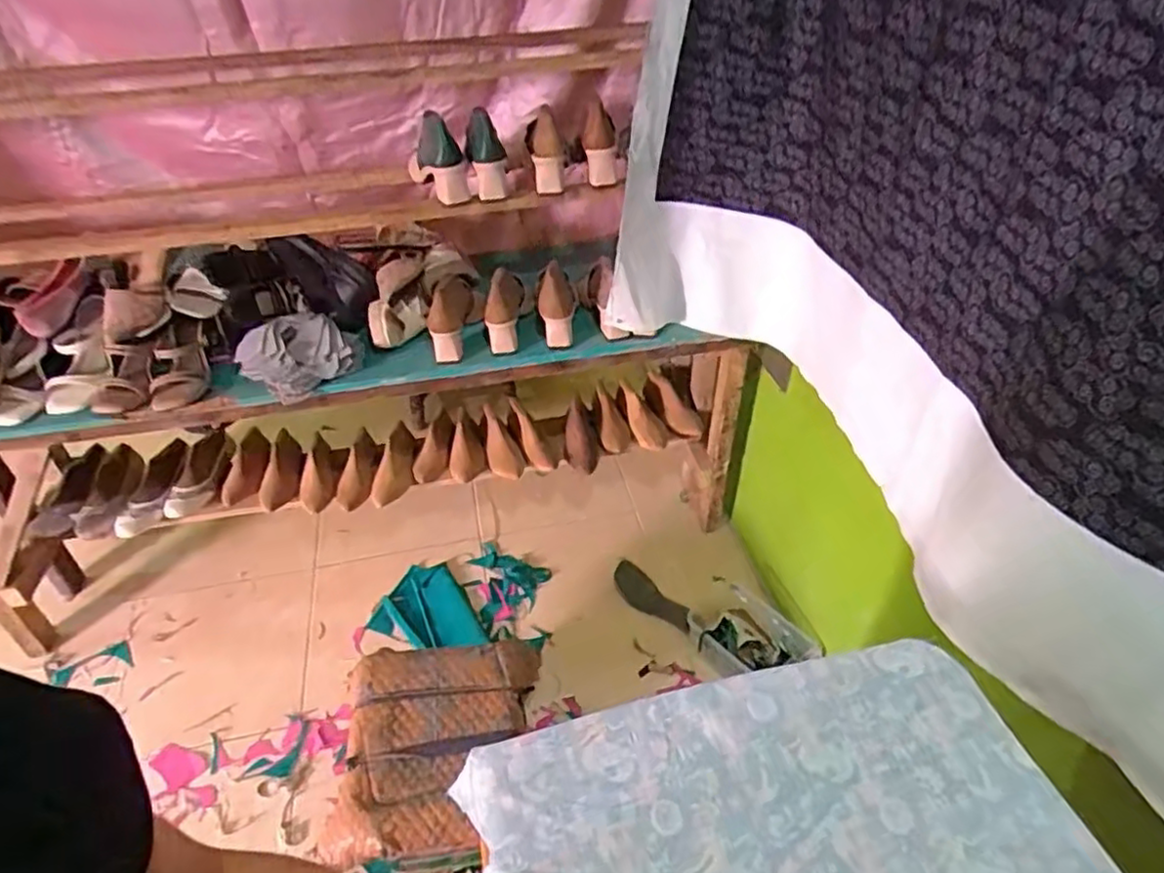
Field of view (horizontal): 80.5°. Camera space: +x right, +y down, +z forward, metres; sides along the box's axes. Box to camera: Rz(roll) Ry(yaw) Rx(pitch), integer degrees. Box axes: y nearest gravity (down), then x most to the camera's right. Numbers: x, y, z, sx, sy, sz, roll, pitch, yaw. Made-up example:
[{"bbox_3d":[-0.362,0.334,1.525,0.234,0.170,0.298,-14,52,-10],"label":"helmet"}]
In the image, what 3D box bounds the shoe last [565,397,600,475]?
[{"bbox_3d":[-0.008,-0.007,1.606,0.078,0.068,0.198,-5,41,-4],"label":"shoe last"}]

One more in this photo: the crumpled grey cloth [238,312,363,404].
[{"bbox_3d":[-0.492,-0.145,1.203,0.203,0.064,0.161,-16,43,-16],"label":"crumpled grey cloth"}]

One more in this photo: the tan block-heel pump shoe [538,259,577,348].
[{"bbox_3d":[-0.048,-0.240,1.270,0.067,0.093,0.143,-1,41,0],"label":"tan block-heel pump shoe"}]

